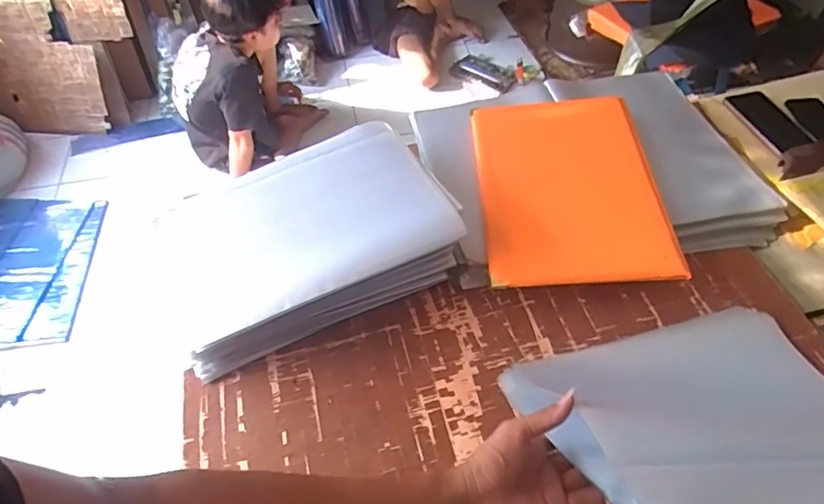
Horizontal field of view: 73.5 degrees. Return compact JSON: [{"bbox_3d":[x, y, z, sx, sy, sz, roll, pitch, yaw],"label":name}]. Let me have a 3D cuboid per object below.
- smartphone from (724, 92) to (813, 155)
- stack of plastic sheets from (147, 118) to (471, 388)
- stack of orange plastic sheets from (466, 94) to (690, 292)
[{"bbox_3d":[0.613,-0.226,0.950,0.077,0.010,0.150,-13,53,-7],"label":"smartphone"},{"bbox_3d":[-0.140,-0.018,0.735,0.349,0.126,0.260,-21,54,-13],"label":"stack of plastic sheets"},{"bbox_3d":[0.218,-0.096,0.779,0.234,0.012,0.327,-6,55,6],"label":"stack of orange plastic sheets"}]

